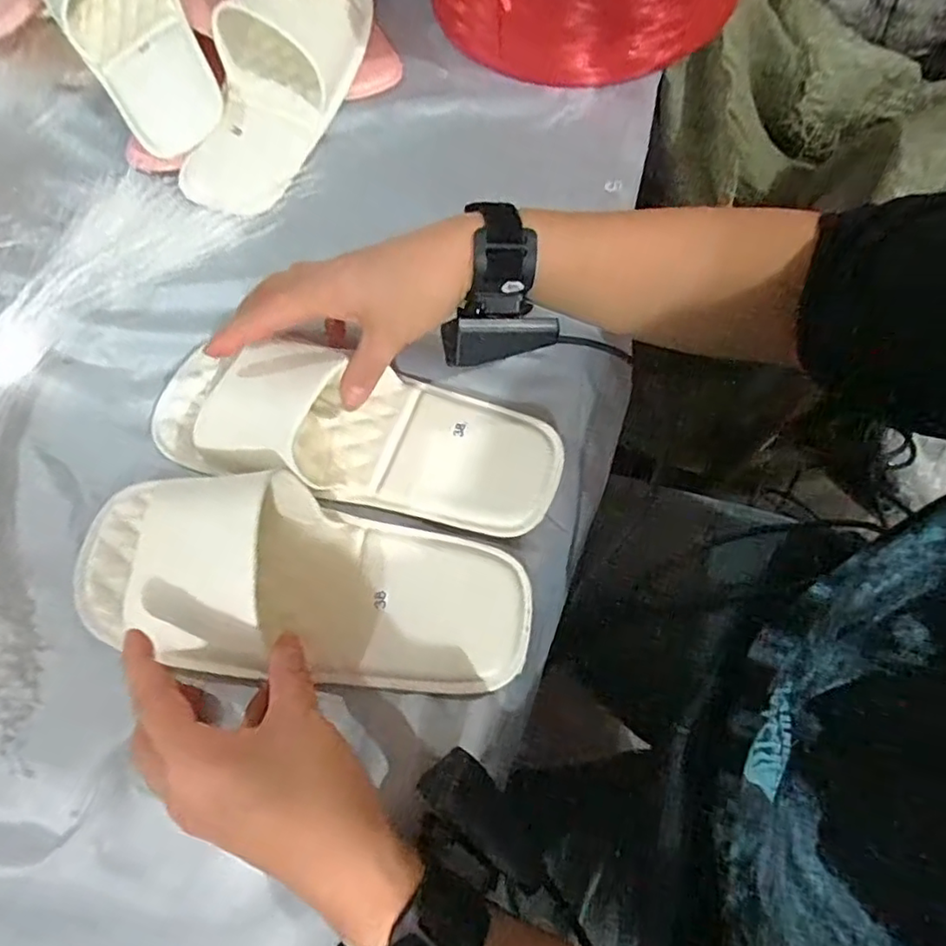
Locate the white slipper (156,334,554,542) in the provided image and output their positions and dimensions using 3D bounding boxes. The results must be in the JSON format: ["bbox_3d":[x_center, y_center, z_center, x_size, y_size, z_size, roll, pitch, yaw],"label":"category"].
[{"bbox_3d":[-0.080,-0.030,0.395,0.269,0.058,0.092,14,70,3],"label":"white slipper"}]

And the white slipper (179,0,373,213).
[{"bbox_3d":[-0.163,-0.340,0.516,0.114,0.066,0.254,10,69,7],"label":"white slipper"}]

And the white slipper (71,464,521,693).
[{"bbox_3d":[-0.103,0.064,0.357,0.266,0.058,0.103,11,70,0],"label":"white slipper"}]

